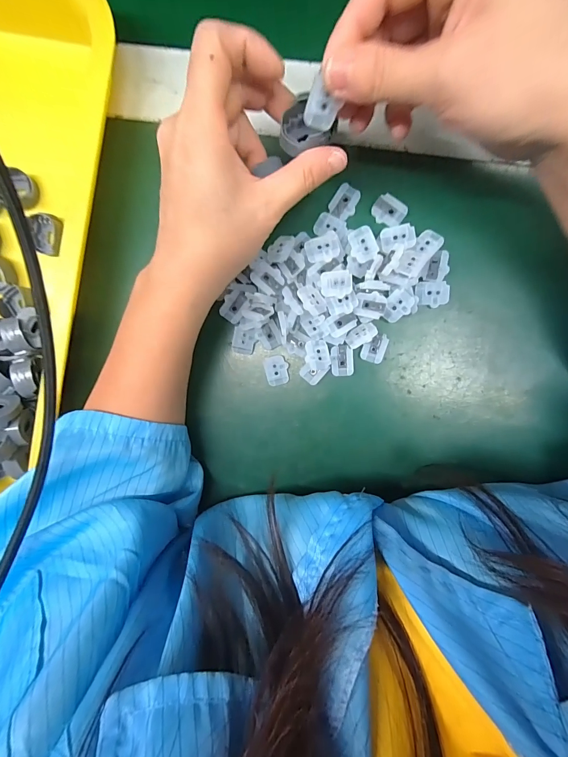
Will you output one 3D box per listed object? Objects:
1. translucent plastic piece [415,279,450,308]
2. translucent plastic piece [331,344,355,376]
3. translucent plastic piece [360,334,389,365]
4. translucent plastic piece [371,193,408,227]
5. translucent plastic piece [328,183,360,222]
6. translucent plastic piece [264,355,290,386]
[{"bbox_3d":[0.101,-0.057,0.227,0.021,0.004,0.017,-1,96,6],"label":"translucent plastic piece"},{"bbox_3d":[0.041,-0.013,0.237,0.015,0.004,0.022,-6,96,7],"label":"translucent plastic piece"},{"bbox_3d":[0.064,-0.021,0.235,0.015,0.004,0.020,20,98,4],"label":"translucent plastic piece"},{"bbox_3d":[0.071,-0.112,0.225,0.021,0.004,0.017,34,99,1],"label":"translucent plastic piece"},{"bbox_3d":[0.041,-0.120,0.227,0.017,0.004,0.021,33,99,2],"label":"translucent plastic piece"},{"bbox_3d":[-0.005,-0.006,0.246,0.016,0.005,0.022,-11,95,7],"label":"translucent plastic piece"}]

